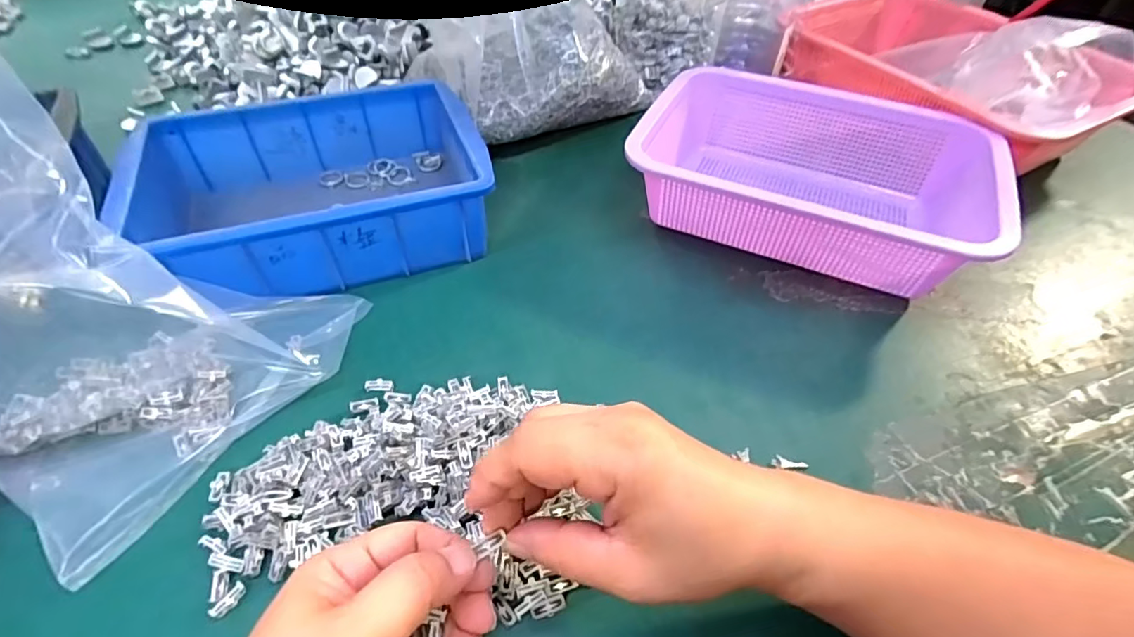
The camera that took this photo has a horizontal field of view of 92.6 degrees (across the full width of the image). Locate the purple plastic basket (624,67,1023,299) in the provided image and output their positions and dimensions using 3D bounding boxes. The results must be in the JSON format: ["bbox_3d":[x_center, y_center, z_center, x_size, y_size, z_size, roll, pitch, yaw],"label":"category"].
[{"bbox_3d":[0.197,-0.120,0.449,0.257,0.081,0.187,22,51,16],"label":"purple plastic basket"}]

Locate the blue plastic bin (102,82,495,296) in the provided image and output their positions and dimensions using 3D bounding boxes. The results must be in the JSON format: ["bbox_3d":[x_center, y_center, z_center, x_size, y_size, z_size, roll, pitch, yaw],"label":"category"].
[{"bbox_3d":[-0.191,-0.100,0.423,0.242,0.072,0.174,-16,51,-17],"label":"blue plastic bin"}]

